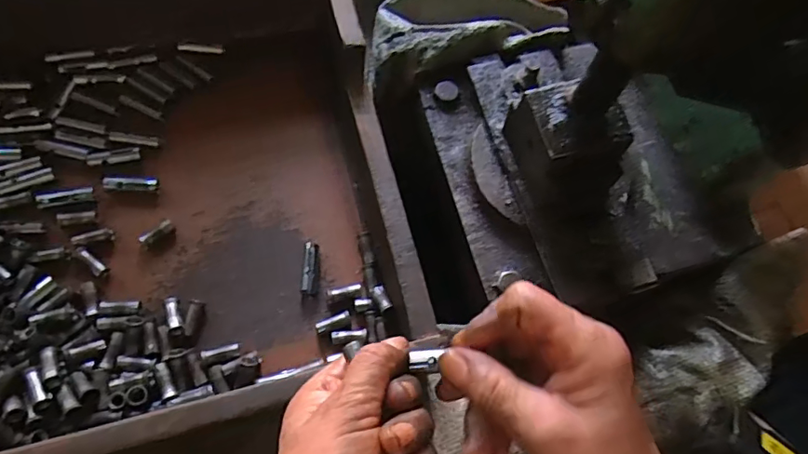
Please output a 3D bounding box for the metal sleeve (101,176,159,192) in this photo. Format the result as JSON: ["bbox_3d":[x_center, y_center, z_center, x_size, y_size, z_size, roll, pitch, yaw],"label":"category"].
[{"bbox_3d":[-0.204,-0.031,0.402,0.038,0.010,0.011,-3,61,-6],"label":"metal sleeve"}]

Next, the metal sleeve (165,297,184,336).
[{"bbox_3d":[-0.158,0.061,0.370,0.010,0.011,0.028,-17,64,-13],"label":"metal sleeve"}]

